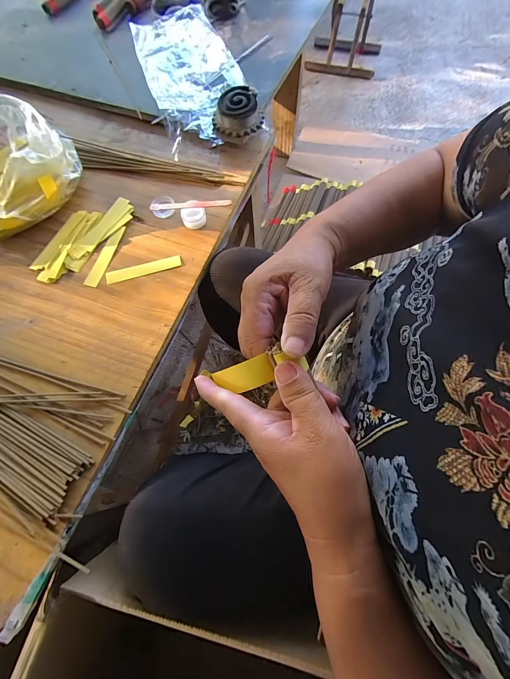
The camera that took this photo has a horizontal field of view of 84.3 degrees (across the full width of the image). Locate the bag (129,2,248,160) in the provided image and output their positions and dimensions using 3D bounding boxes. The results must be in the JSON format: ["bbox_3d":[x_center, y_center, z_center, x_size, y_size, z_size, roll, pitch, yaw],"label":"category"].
[{"bbox_3d":[-0.129,-0.530,0.559,0.169,0.039,0.388,-19,71,-6],"label":"bag"}]

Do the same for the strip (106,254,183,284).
[{"bbox_3d":[-0.169,-0.108,0.426,0.113,0.004,0.021,-15,70,-4],"label":"strip"}]

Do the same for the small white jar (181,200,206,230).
[{"bbox_3d":[-0.098,-0.198,0.445,0.037,0.027,0.036,-16,70,-5],"label":"small white jar"}]

